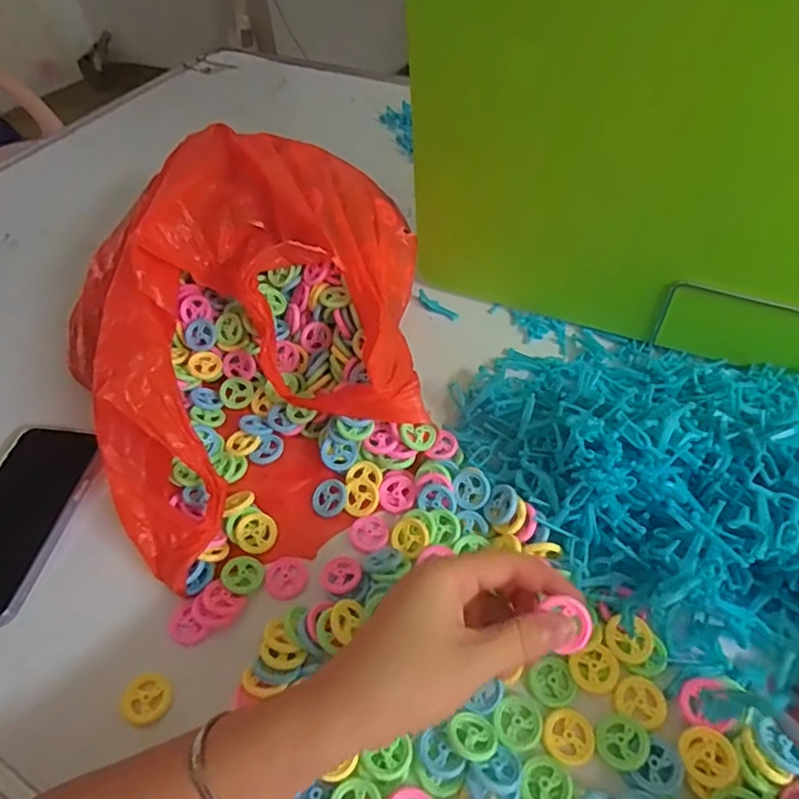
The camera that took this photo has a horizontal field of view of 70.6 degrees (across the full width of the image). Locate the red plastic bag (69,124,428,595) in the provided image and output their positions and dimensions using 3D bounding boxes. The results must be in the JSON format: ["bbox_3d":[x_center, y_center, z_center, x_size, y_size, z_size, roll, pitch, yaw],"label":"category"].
[{"bbox_3d":[-0.106,-0.066,0.479,0.239,0.131,0.394,-2,49,1],"label":"red plastic bag"}]

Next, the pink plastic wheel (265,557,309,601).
[{"bbox_3d":[-0.081,0.129,0.408,0.029,0.008,0.029,-1,49,1],"label":"pink plastic wheel"}]

